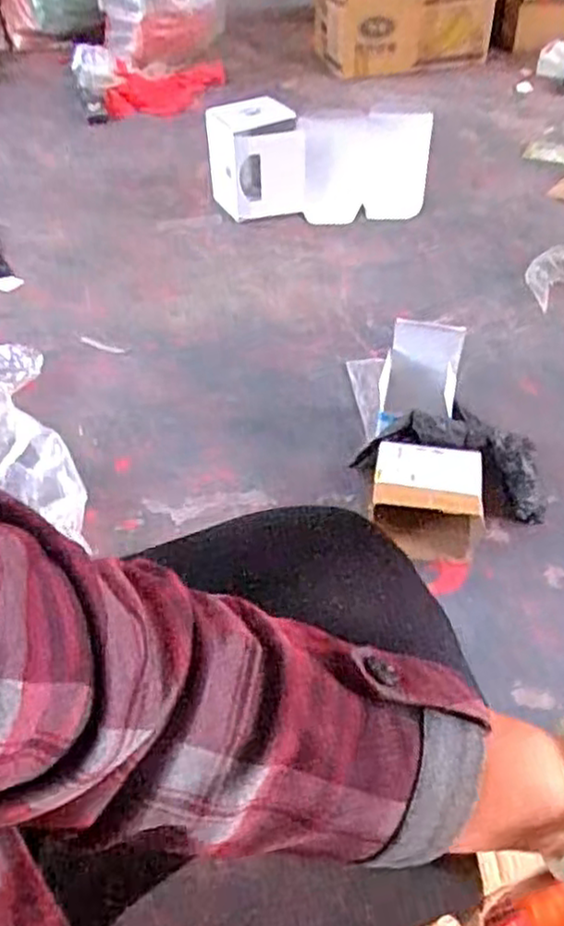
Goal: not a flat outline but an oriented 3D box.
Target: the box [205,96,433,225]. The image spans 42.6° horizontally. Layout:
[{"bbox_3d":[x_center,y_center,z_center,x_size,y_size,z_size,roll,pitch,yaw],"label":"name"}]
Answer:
[{"bbox_3d":[0.069,-0.597,1.435,0.426,0.204,0.091,6,49,10],"label":"box"}]

